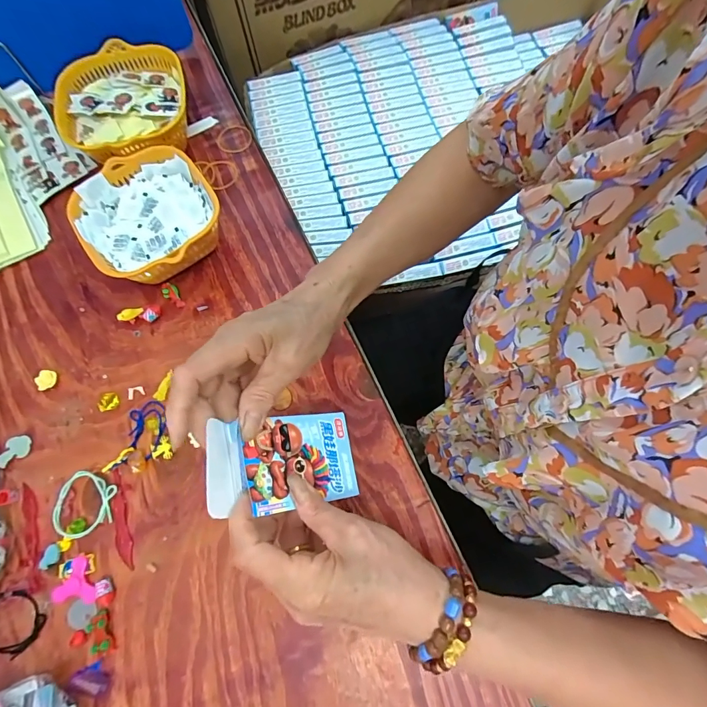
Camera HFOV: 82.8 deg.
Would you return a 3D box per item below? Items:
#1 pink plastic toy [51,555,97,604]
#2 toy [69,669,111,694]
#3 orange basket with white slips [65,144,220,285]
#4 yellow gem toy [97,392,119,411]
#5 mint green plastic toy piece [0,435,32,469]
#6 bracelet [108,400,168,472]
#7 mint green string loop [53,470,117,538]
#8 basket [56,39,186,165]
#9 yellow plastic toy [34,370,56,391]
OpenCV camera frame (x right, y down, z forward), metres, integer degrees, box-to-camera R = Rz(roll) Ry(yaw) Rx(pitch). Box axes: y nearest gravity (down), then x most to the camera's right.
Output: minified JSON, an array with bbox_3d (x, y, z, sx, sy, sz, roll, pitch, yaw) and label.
[{"bbox_3d":[-0.246,0.206,0.353,0.037,0.008,0.039,-36,74,-10],"label":"pink plastic toy"},{"bbox_3d":[-0.217,0.270,0.330,0.029,0.010,0.014,9,72,4],"label":"toy"},{"bbox_3d":[-0.213,-0.138,0.436,0.135,0.066,0.145,-29,73,-7],"label":"orange basket with white slips"},{"bbox_3d":[-0.249,0.049,0.406,0.017,0.011,0.017,-17,72,-5],"label":"yellow gem toy"},{"bbox_3d":[-0.334,0.094,0.394,0.032,0.004,0.023,-30,81,-25],"label":"mint green plastic toy piece"},{"bbox_3d":[-0.206,0.079,0.392,0.039,0.008,0.066,5,66,2],"label":"bracelet"},{"bbox_3d":[-0.249,0.138,0.371,0.052,0.014,0.058,-5,71,-1],"label":"mint green string loop"},{"bbox_3d":[-0.271,-0.285,0.486,0.149,0.066,0.152,-9,71,-1],"label":"basket"},{"bbox_3d":[-0.319,0.028,0.417,0.017,0.010,0.022,16,72,7],"label":"yellow plastic toy"}]

